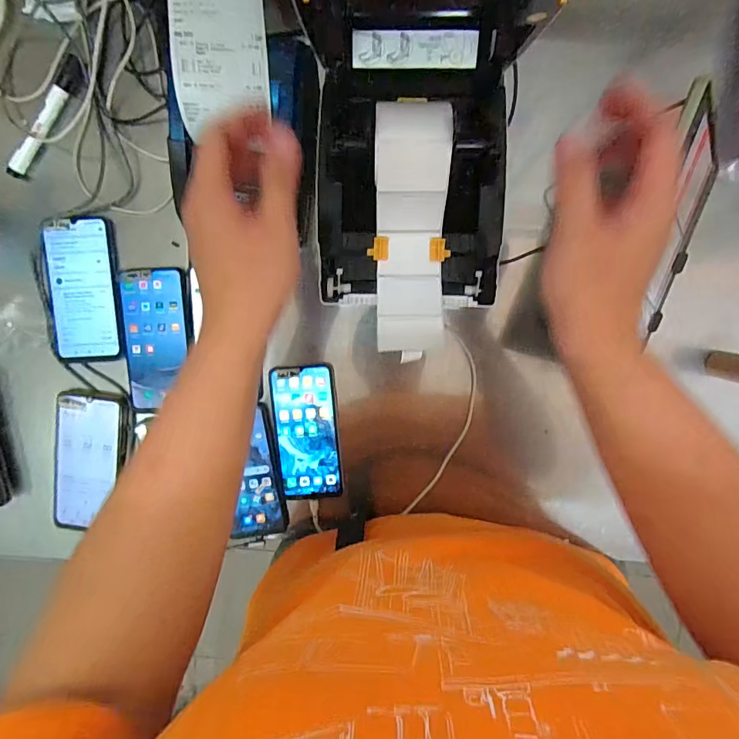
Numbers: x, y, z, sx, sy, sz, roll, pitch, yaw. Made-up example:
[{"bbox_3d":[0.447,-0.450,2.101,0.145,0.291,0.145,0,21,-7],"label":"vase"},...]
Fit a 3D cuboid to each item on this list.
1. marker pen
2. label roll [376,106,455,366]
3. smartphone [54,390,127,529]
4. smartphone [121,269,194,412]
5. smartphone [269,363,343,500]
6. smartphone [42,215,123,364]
[{"bbox_3d":[-0.350,-0.270,0.489,0.017,0.014,0.142,36,98,-4],"label":"marker pen"},{"bbox_3d":[0.039,-0.121,0.417,0.066,0.058,0.204,0,99,1],"label":"label roll"},{"bbox_3d":[-0.336,0.109,0.542,0.073,0.013,0.166,11,99,0],"label":"smartphone"},{"bbox_3d":[-0.242,-0.034,0.526,0.073,0.012,0.159,0,99,1],"label":"smartphone"},{"bbox_3d":[-0.073,0.077,0.545,0.073,0.012,0.164,-5,99,2],"label":"smartphone"},{"bbox_3d":[-0.321,-0.089,0.518,0.079,0.015,0.159,-1,99,1],"label":"smartphone"}]

